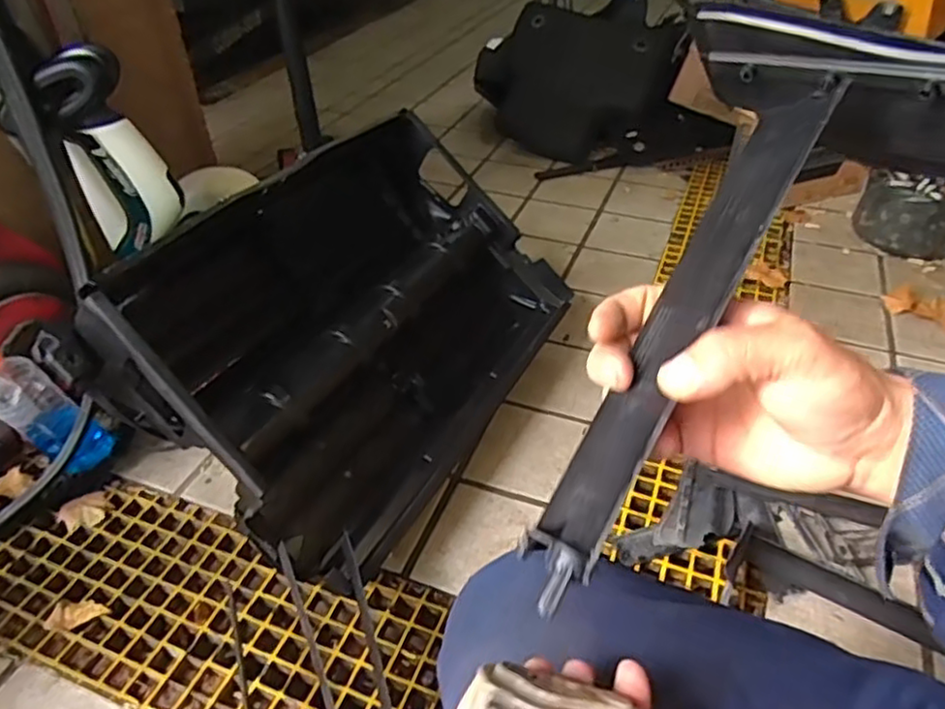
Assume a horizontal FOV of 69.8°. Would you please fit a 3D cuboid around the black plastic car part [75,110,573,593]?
[{"bbox_3d":[-0.188,-0.063,1.182,0.567,0.250,0.828,45,44,-5],"label":"black plastic car part"}]

